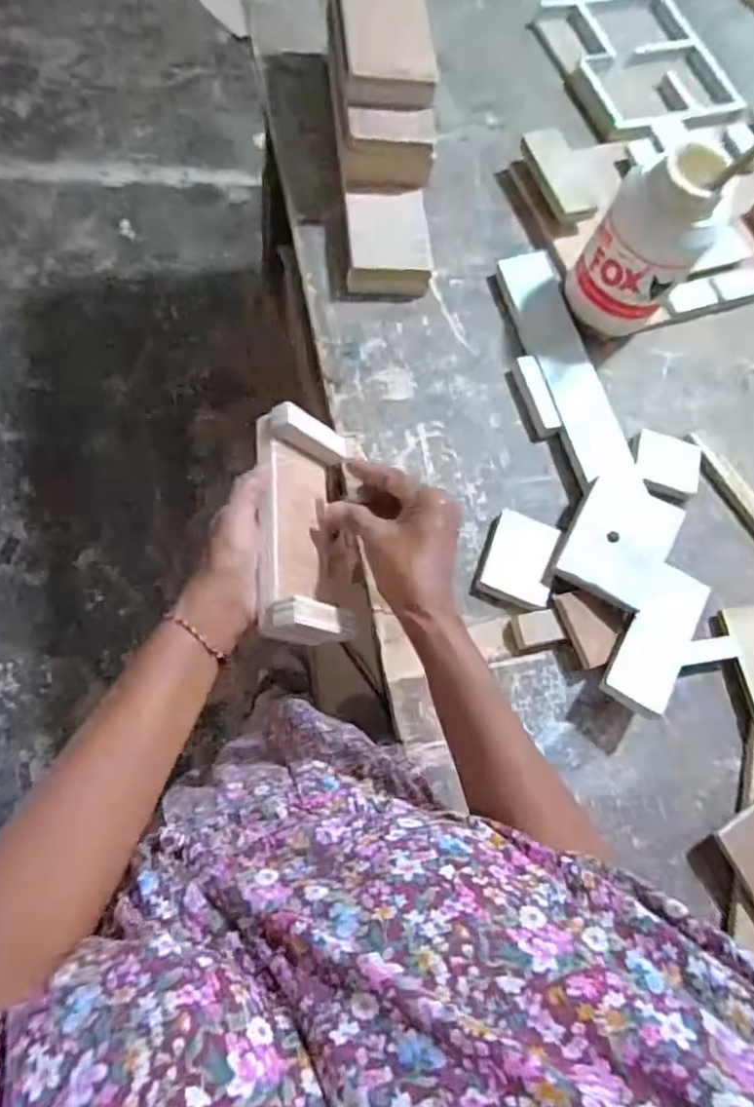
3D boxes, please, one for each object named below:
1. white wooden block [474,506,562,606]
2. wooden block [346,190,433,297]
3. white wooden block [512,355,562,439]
[{"bbox_3d":[0.126,0.004,0.548,0.059,0.014,0.074,19,70,-2],"label":"white wooden block"},{"bbox_3d":[0.010,-0.304,0.611,0.081,0.042,0.105,-2,72,-9],"label":"wooden block"},{"bbox_3d":[0.154,-0.151,0.597,0.021,0.016,0.081,-14,74,-12],"label":"white wooden block"}]

